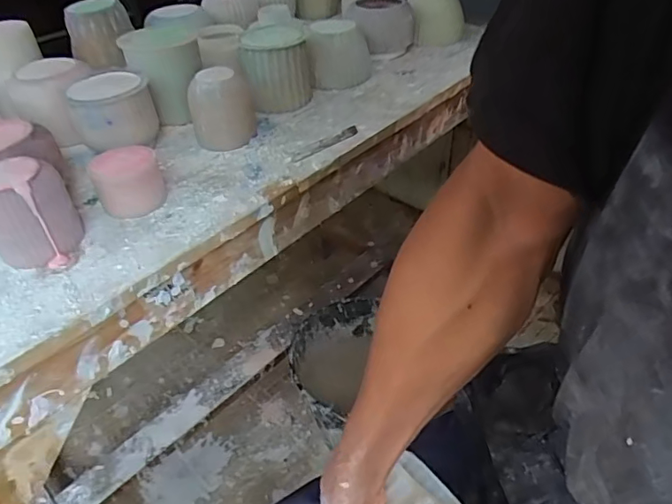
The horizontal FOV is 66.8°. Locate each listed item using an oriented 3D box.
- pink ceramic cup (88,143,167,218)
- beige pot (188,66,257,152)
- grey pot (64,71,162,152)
[{"bbox_3d":[-0.212,-0.072,0.524,0.065,0.055,0.059,-18,42,-15],"label":"pink ceramic cup"},{"bbox_3d":[-0.137,-0.171,0.610,0.077,0.082,0.066,-11,41,-8],"label":"beige pot"},{"bbox_3d":[-0.256,-0.157,0.604,0.080,0.085,0.076,-3,40,2],"label":"grey pot"}]

